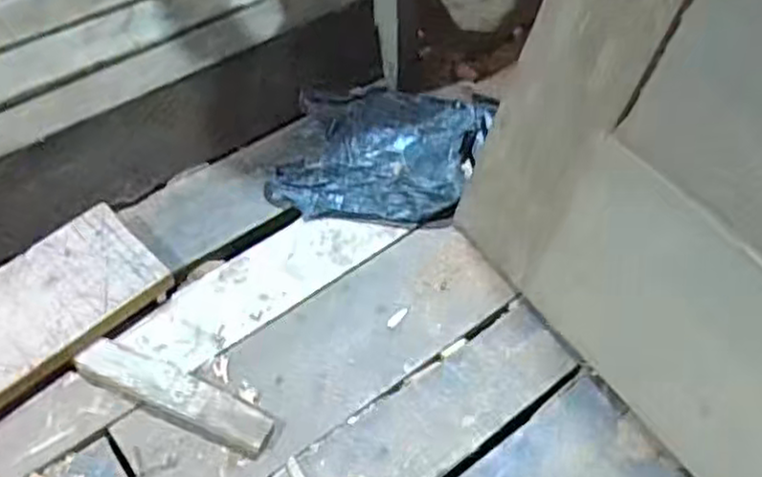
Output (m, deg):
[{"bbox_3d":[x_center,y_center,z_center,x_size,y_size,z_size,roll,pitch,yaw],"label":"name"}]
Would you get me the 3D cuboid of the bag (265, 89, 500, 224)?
[{"bbox_3d":[0.005,-0.103,0.853,0.216,0.052,0.199,12,51,7],"label":"bag"}]

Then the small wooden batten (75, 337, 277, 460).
[{"bbox_3d":[-0.185,0.141,0.678,0.187,0.025,0.043,20,53,13],"label":"small wooden batten"}]

